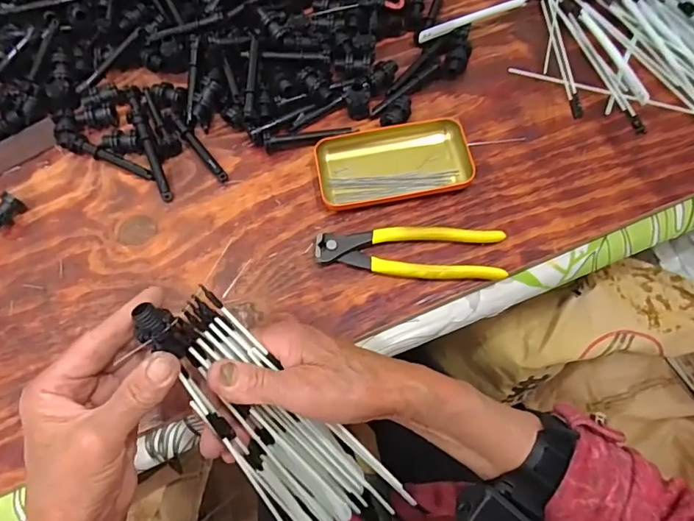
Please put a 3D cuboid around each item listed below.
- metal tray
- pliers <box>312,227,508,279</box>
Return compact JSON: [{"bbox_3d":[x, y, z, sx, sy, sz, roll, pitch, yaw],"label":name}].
[{"bbox_3d":[0.043,-0.095,0.461,0.140,0.021,0.075,-10,65,-2],"label":"metal tray"},{"bbox_3d":[0.056,-0.006,0.424,0.161,0.017,0.045,1,65,3],"label":"pliers"}]

